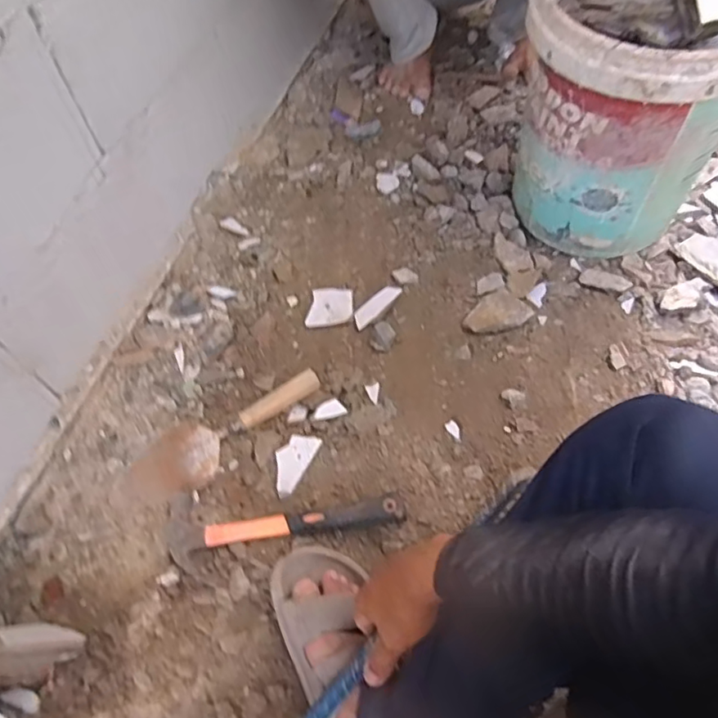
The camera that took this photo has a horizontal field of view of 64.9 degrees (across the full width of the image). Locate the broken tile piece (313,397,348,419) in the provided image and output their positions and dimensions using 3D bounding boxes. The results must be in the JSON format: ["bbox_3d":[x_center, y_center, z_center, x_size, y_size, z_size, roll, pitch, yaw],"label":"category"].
[{"bbox_3d":[-0.041,0.070,0.792,0.044,0.004,0.026,-15,79,-1],"label":"broken tile piece"}]

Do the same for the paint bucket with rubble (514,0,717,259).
[{"bbox_3d":[0.371,-0.364,0.811,0.287,0.401,0.292,-1,59,2],"label":"paint bucket with rubble"}]

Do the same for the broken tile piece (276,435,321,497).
[{"bbox_3d":[-0.091,0.139,0.763,0.043,0.006,0.089,26,65,15],"label":"broken tile piece"}]

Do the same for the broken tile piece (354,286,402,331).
[{"bbox_3d":[0.027,-0.084,0.880,0.088,0.015,0.033,-42,67,-3],"label":"broken tile piece"}]

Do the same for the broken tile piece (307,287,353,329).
[{"bbox_3d":[-0.045,-0.082,0.892,0.072,0.009,0.065,-2,61,1],"label":"broken tile piece"}]

